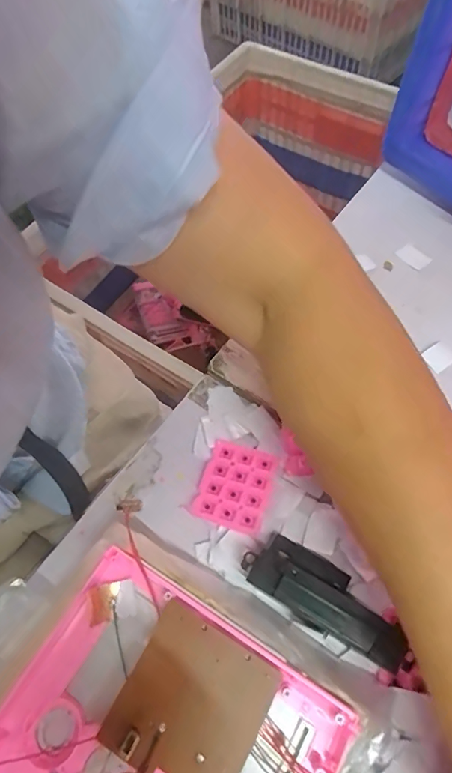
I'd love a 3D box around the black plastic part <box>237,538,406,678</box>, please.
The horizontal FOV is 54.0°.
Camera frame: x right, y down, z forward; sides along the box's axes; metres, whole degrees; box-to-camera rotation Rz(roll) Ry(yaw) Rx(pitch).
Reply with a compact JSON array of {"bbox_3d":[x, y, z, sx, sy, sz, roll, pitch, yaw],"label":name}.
[{"bbox_3d":[0.062,0.131,0.275,0.103,0.022,0.038,32,69,18],"label":"black plastic part"}]

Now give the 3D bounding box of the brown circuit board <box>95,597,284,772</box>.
[{"bbox_3d":[-0.017,0.168,0.237,0.071,0.009,0.070,27,67,16],"label":"brown circuit board"}]

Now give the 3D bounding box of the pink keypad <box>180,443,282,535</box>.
[{"bbox_3d":[0.006,0.072,0.321,0.051,0.008,0.057,18,65,12],"label":"pink keypad"}]

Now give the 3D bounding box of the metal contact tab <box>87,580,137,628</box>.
[{"bbox_3d":[-0.067,0.127,0.263,0.027,0.004,0.020,-5,69,-27],"label":"metal contact tab"}]

